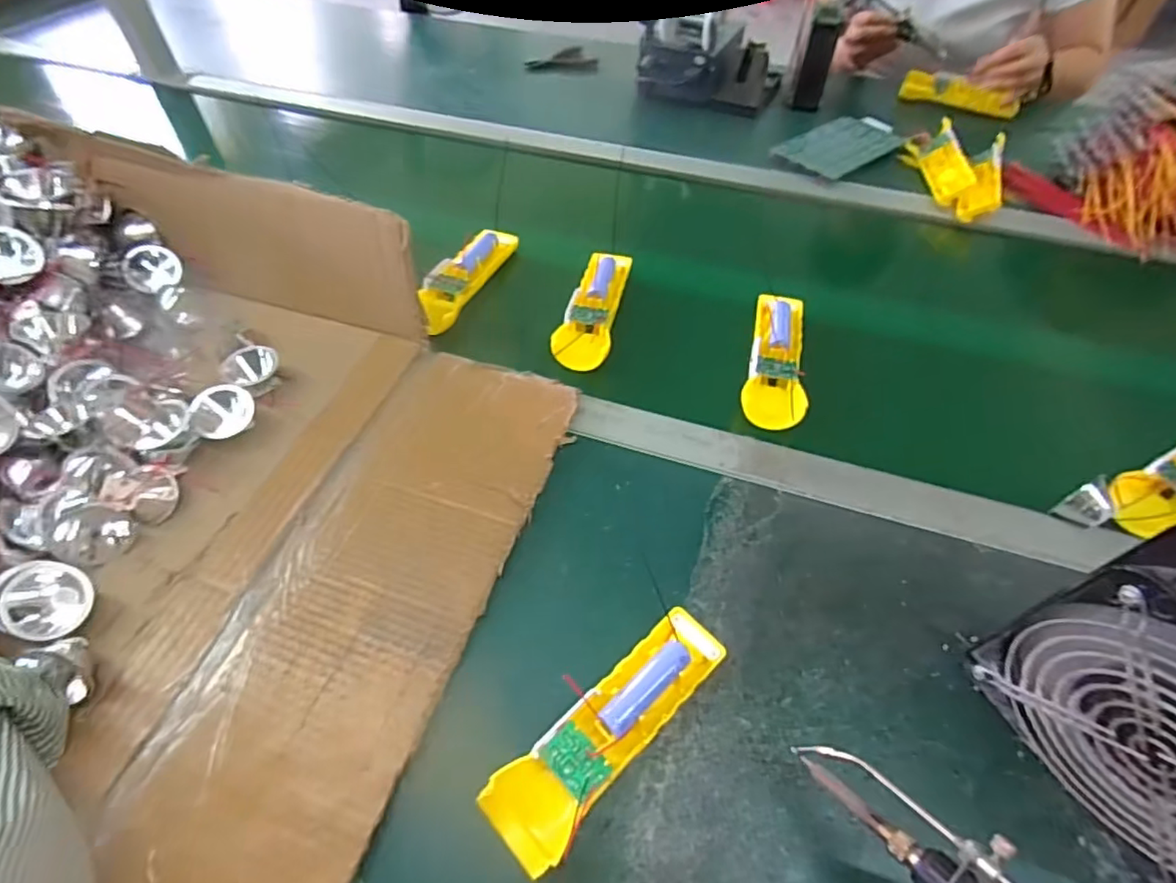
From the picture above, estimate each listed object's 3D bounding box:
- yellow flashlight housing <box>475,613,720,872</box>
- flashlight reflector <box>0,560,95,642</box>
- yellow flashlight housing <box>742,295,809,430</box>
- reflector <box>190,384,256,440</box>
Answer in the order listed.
[{"bbox_3d":[0.017,0.164,0.337,0.160,0.031,0.046,-37,63,-25],"label":"yellow flashlight housing"},{"bbox_3d":[-0.334,0.097,0.356,0.017,0.043,0.049,-34,62,17],"label":"flashlight reflector"},{"bbox_3d":[0.174,-0.078,0.524,0.052,0.021,0.153,15,54,9],"label":"yellow flashlight housing"},{"bbox_3d":[-0.285,-0.023,0.453,0.043,0.022,0.037,-43,109,-24],"label":"reflector"}]

